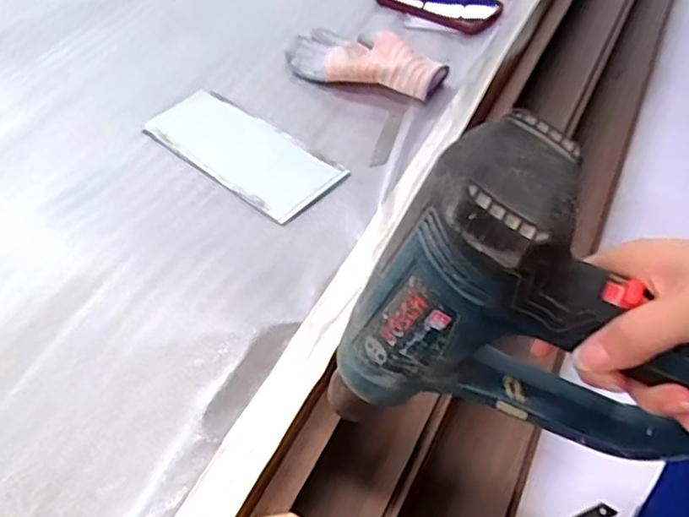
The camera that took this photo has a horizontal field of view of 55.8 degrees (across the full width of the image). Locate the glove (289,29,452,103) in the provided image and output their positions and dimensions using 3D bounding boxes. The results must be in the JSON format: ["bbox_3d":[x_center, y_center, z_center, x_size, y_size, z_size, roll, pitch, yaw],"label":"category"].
[{"bbox_3d":[0.019,-0.239,0.772,0.206,0.041,0.102,33,58,29],"label":"glove"}]

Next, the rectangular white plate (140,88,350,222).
[{"bbox_3d":[-0.110,-0.119,0.690,0.231,0.013,0.098,35,59,30],"label":"rectangular white plate"}]

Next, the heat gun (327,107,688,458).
[{"bbox_3d":[0.110,0.040,0.353,0.197,0.187,0.088,25,51,-1],"label":"heat gun"}]

